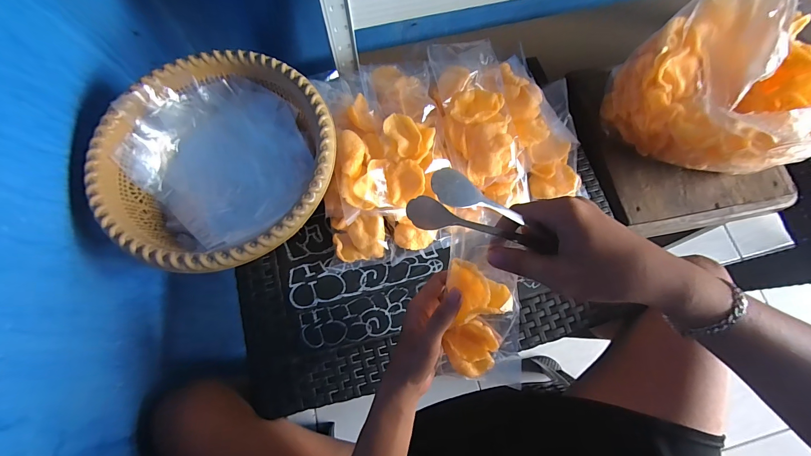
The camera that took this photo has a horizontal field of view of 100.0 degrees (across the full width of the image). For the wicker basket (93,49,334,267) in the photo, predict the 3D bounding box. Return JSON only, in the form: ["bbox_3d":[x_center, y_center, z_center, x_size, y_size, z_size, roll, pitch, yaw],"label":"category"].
[{"bbox_3d":[-0.213,-0.069,0.441,0.253,0.131,0.256,0,73,-1],"label":"wicker basket"}]

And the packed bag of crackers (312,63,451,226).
[{"bbox_3d":[-0.030,-0.121,0.434,0.150,0.044,0.210,-13,74,-5],"label":"packed bag of crackers"}]

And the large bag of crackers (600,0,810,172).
[{"bbox_3d":[0.432,-0.187,0.417,0.221,0.247,0.216,-24,75,-8],"label":"large bag of crackers"}]

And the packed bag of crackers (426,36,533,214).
[{"bbox_3d":[0.095,-0.142,0.447,0.099,0.049,0.205,-18,92,-7],"label":"packed bag of crackers"}]

